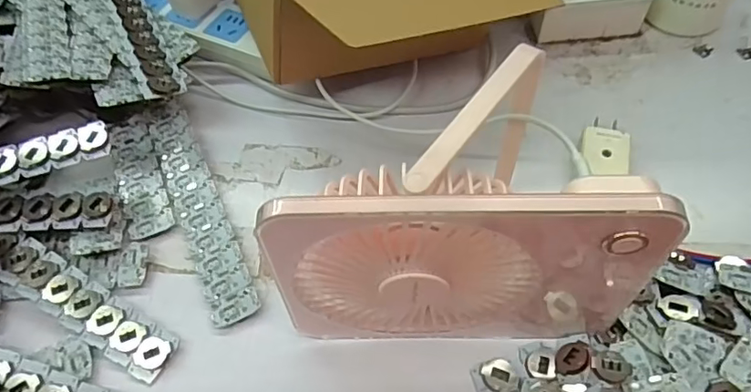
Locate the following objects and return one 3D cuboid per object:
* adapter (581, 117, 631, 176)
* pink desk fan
[{"bbox_3d":[0.159,-0.035,0.382,0.030,0.017,0.055,6,55,8],"label":"adapter"},{"bbox_3d":[0.048,0.011,0.287,0.193,0.133,0.095,-5,55,0],"label":"pink desk fan"}]

